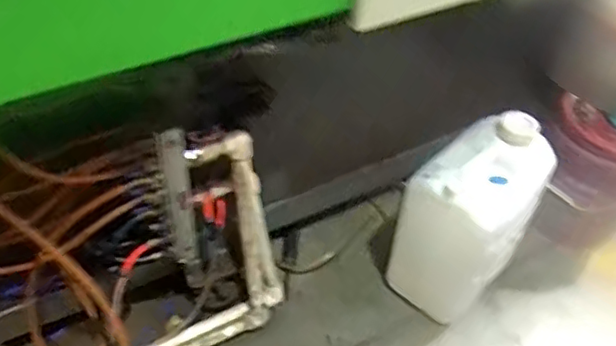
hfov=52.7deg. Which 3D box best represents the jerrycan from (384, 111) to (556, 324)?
[{"bbox_3d":[0.361,0.101,1.419,0.207,0.378,0.353,33,54,28],"label":"jerrycan"}]

